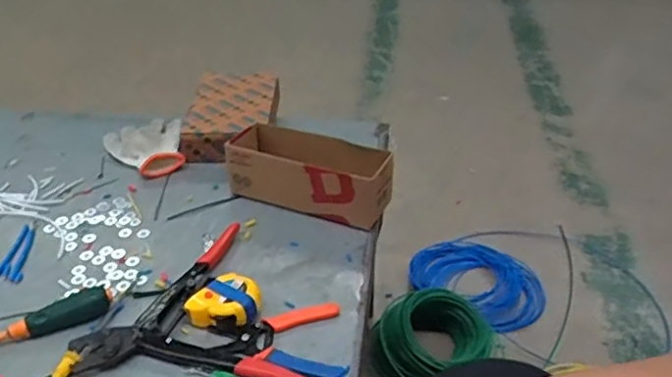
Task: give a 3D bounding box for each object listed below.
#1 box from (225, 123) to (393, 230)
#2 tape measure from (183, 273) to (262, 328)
[{"bbox_3d":[-0.042,-0.022,0.880,0.247,0.079,0.102,13,36,21],"label":"box"},{"bbox_3d":[-0.125,0.127,0.700,0.080,0.034,0.057,5,35,8],"label":"tape measure"}]

